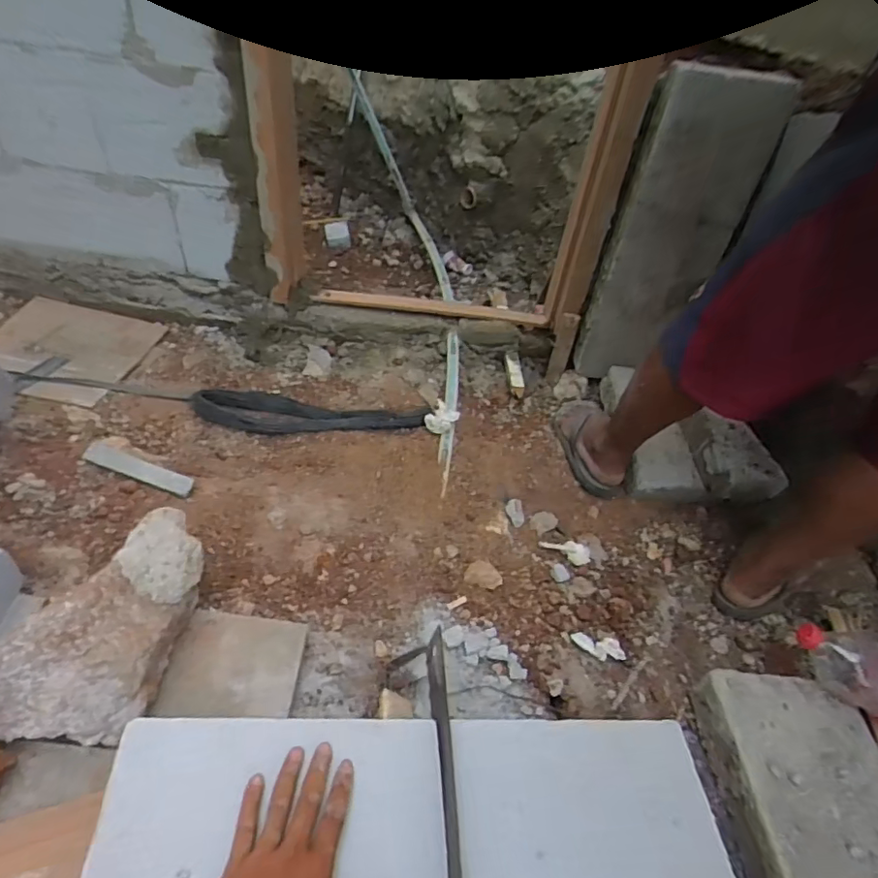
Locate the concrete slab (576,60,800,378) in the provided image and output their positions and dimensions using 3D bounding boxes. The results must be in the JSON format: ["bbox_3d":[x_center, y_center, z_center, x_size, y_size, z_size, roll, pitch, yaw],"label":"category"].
[{"bbox_3d":[0.458,-0.384,1.111,0.211,0.604,0.051,12,38,4],"label":"concrete slab"}]

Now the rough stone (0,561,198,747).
[{"bbox_3d":[-0.369,0.217,0.583,0.144,0.106,0.178,8,44,1],"label":"rough stone"}]

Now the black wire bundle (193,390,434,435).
[{"bbox_3d":[-0.247,-0.052,1.097,0.459,0.044,0.073,-1,44,-9],"label":"black wire bundle"}]

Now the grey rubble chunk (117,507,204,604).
[{"bbox_3d":[-0.335,0.146,0.661,0.091,0.046,0.112,-20,69,-50],"label":"grey rubble chunk"}]

